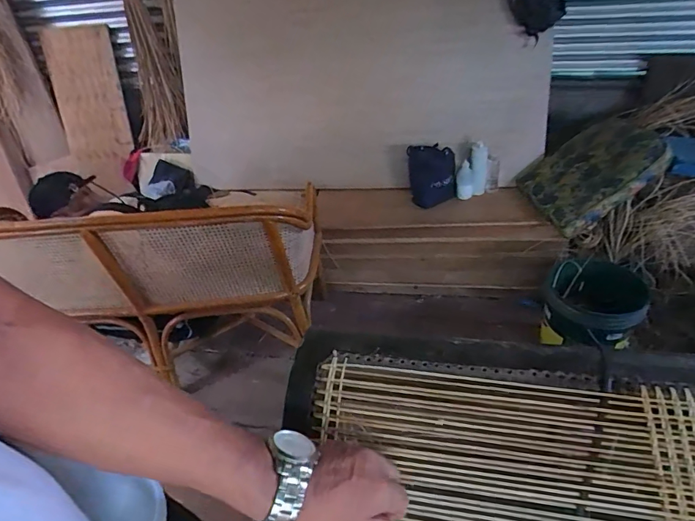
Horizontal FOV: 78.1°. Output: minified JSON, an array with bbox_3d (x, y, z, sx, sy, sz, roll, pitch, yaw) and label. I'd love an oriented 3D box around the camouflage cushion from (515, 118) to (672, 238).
[{"bbox_3d":[0.898,-0.364,1.639,0.436,0.061,0.473,-42,31,21],"label":"camouflage cushion"}]

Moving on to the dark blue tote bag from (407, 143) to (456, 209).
[{"bbox_3d":[0.361,-0.360,1.840,0.207,0.258,0.036,2,20,31],"label":"dark blue tote bag"}]

